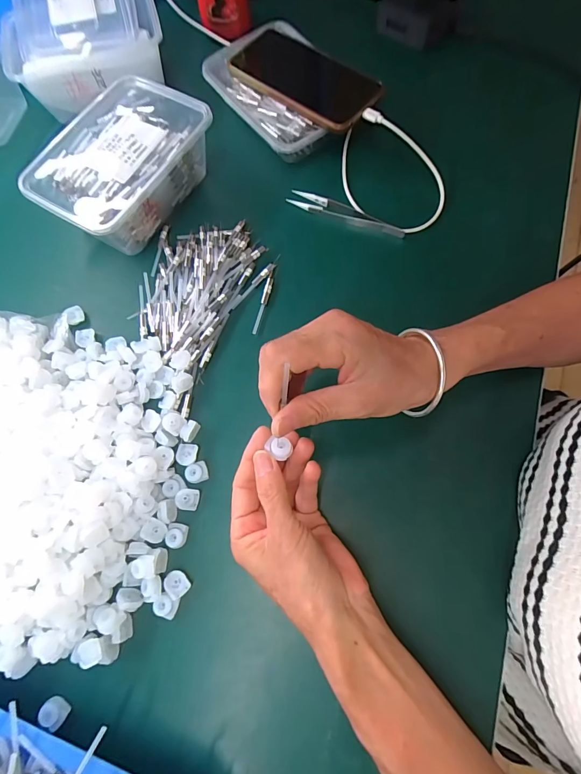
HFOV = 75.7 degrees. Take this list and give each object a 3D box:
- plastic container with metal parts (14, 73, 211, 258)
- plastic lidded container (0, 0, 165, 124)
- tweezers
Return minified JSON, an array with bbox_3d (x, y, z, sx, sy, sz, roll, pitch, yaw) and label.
[{"bbox_3d":[-0.166,-0.219,0.379,0.120,0.059,0.167,32,76,12],"label":"plastic container with metal parts"},{"bbox_3d":[-0.242,-0.429,0.436,0.168,0.064,0.210,-16,72,-3],"label":"plastic lidded container"},{"bbox_3d":[0.055,-0.176,0.381,0.123,0.014,0.018,28,75,11],"label":"tweezers"}]

